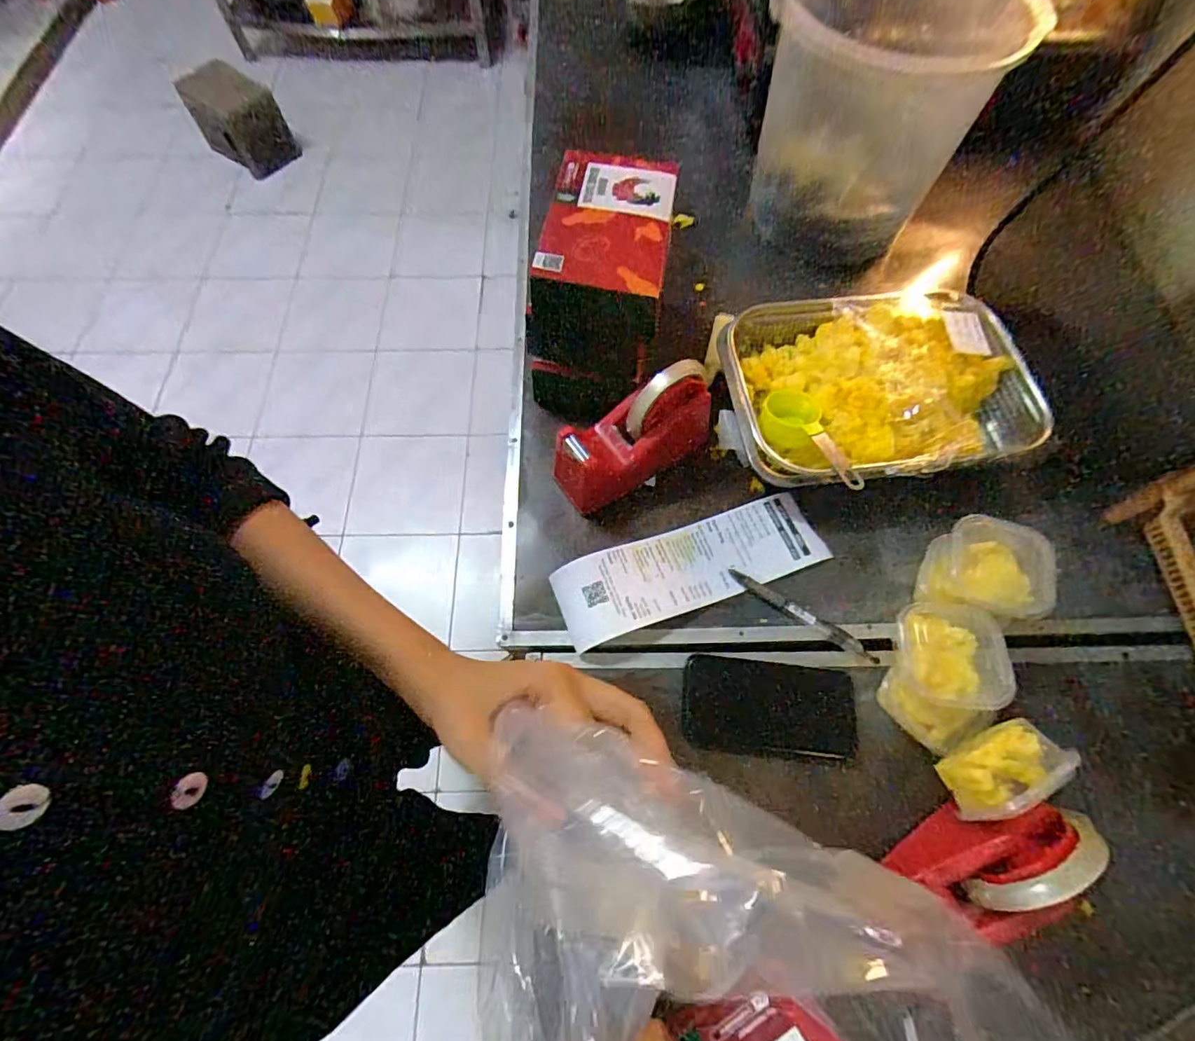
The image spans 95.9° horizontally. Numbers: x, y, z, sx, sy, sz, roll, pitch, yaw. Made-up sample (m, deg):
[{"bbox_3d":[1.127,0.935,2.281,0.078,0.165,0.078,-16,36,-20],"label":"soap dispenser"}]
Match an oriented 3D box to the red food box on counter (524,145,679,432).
[{"bbox_3d":[0.000,-0.234,0.559,0.110,0.171,0.191,10,67,4],"label":"red food box on counter"}]

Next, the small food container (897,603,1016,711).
[{"bbox_3d":[0.280,0.109,0.430,0.073,0.033,0.080,8,67,3],"label":"small food container"}]

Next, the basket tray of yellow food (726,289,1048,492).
[{"bbox_3d":[0.293,-0.138,0.560,0.301,0.067,0.222,-5,67,-3],"label":"basket tray of yellow food"}]

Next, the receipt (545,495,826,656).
[{"bbox_3d":[0.091,0.043,0.509,0.256,0.027,0.078,-18,68,-8],"label":"receipt"}]

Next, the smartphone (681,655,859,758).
[{"bbox_3d":[0.147,0.163,0.472,0.141,0.009,0.077,1,73,11],"label":"smartphone"}]

